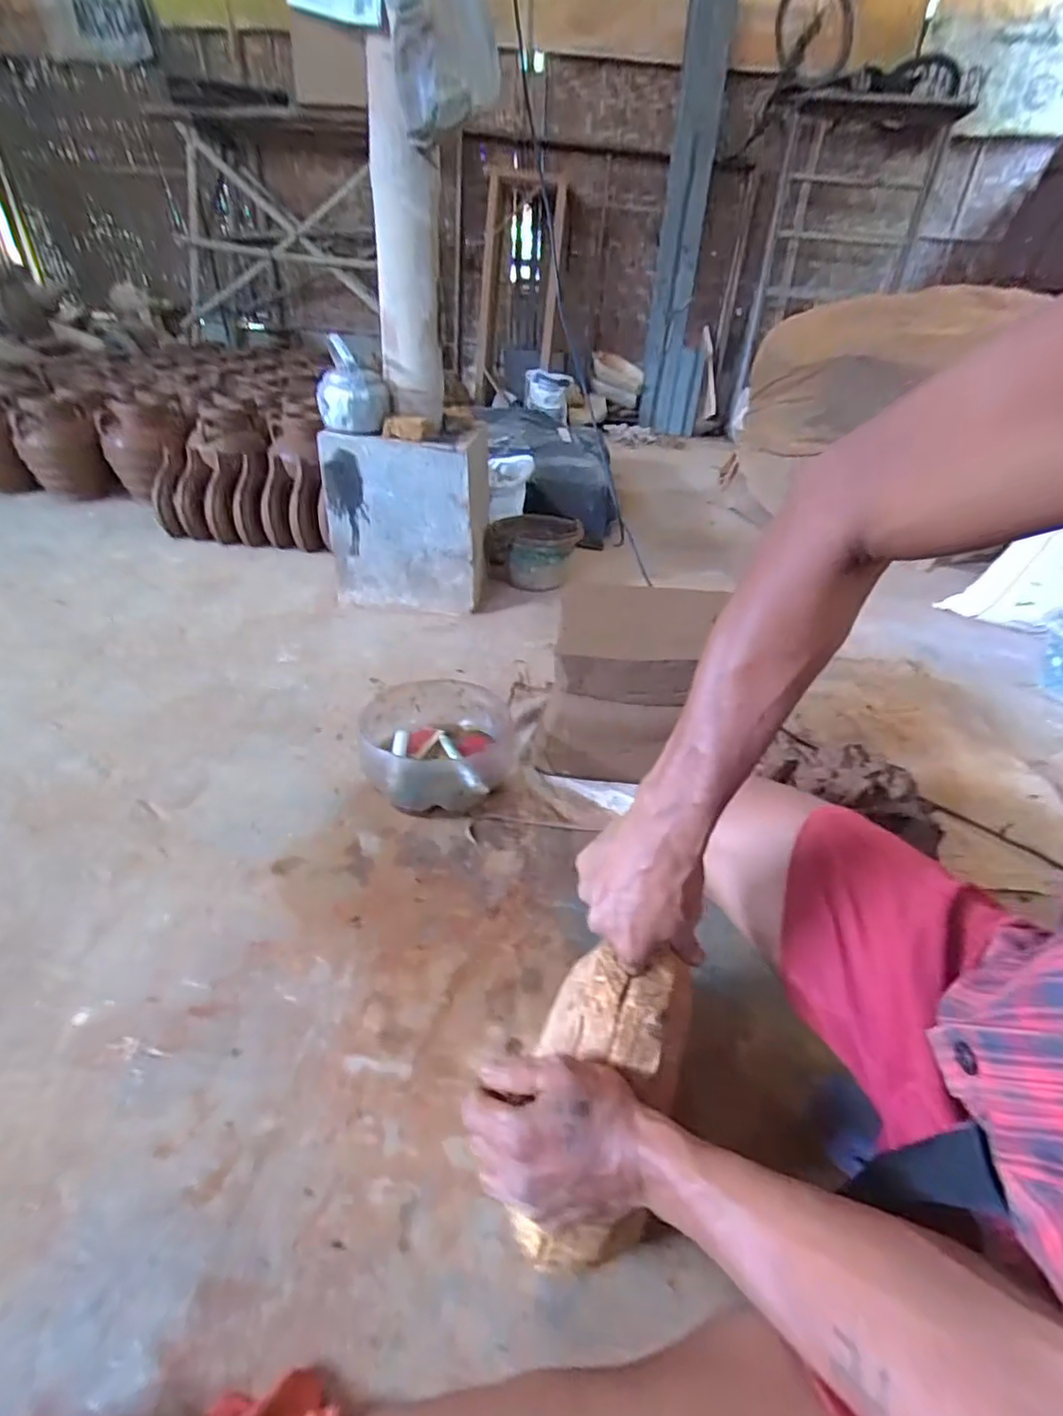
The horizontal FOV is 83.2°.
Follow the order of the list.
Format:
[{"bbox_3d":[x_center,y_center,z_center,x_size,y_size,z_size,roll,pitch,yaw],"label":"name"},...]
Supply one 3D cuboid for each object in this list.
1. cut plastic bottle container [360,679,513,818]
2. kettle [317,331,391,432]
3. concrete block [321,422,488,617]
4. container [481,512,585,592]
[{"bbox_3d":[-0.156,0.064,1.002,0.229,0.126,0.236,-2,35,-10],"label":"cut plastic bottle container"},{"bbox_3d":[-0.411,-0.744,1.379,0.157,0.169,0.133,-6,35,-14],"label":"kettle"},{"bbox_3d":[-0.312,-0.449,1.503,0.391,0.401,0.116,0,34,-6],"label":"concrete block"},{"bbox_3d":[0.001,-0.476,1.802,0.268,0.159,0.268,3,35,-2],"label":"container"}]

